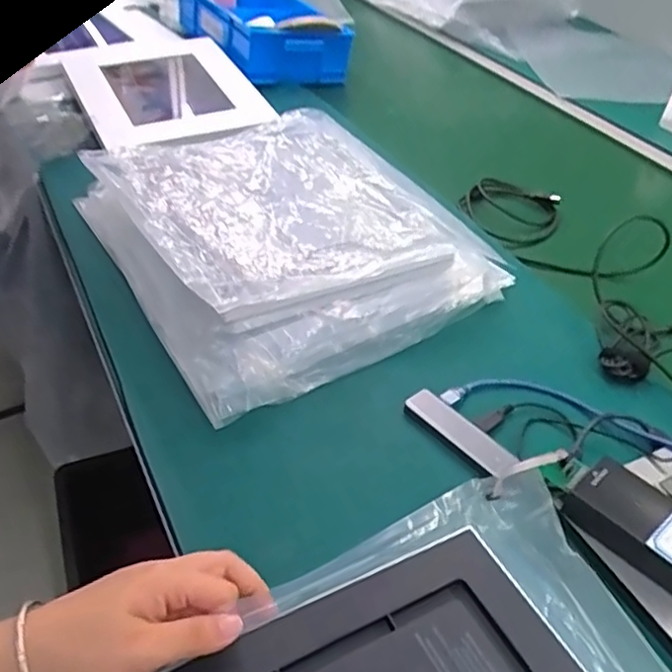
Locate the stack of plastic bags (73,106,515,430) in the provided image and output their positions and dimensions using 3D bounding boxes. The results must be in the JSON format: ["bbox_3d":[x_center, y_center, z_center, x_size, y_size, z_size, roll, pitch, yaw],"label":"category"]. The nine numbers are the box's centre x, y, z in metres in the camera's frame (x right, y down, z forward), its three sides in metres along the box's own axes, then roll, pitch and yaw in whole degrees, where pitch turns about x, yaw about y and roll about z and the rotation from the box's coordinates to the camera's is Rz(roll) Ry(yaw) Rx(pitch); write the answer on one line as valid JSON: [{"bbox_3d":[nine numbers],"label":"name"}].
[{"bbox_3d":[-0.055,-0.125,0.735,0.339,0.090,0.427,-21,47,-26],"label":"stack of plastic bags"}]

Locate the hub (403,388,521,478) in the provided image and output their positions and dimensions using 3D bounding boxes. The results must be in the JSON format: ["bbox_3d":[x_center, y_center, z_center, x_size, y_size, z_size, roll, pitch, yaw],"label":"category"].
[{"bbox_3d":[0.105,0.082,0.570,0.100,0.017,0.028,36,49,15],"label":"hub"}]

